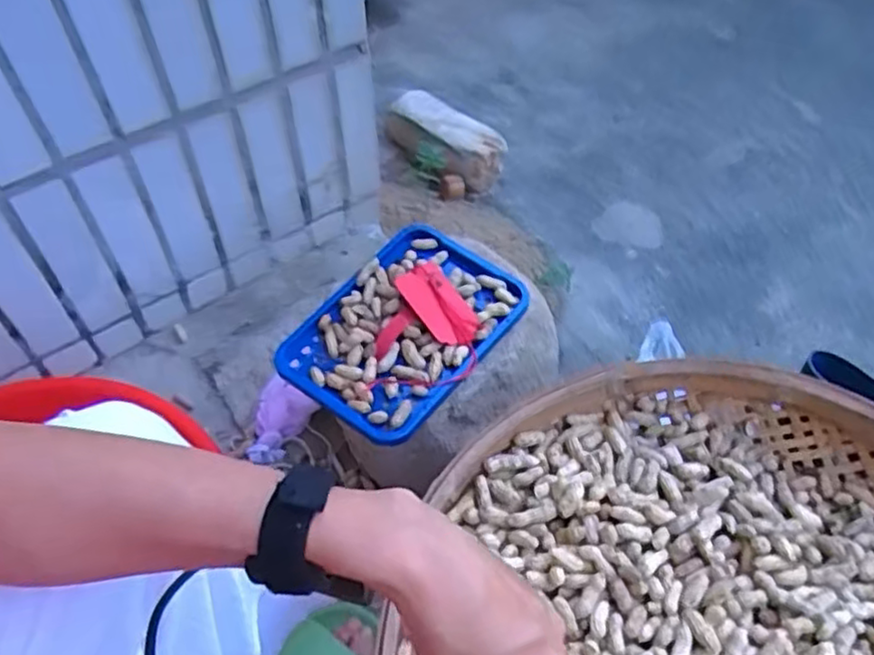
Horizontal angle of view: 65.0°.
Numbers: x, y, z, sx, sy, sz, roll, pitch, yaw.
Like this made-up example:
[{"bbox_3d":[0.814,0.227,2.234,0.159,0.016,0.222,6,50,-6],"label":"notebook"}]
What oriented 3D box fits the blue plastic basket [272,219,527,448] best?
[{"bbox_3d":[-0.033,-0.008,0.740,0.180,0.041,0.252,34,62,24],"label":"blue plastic basket"}]

